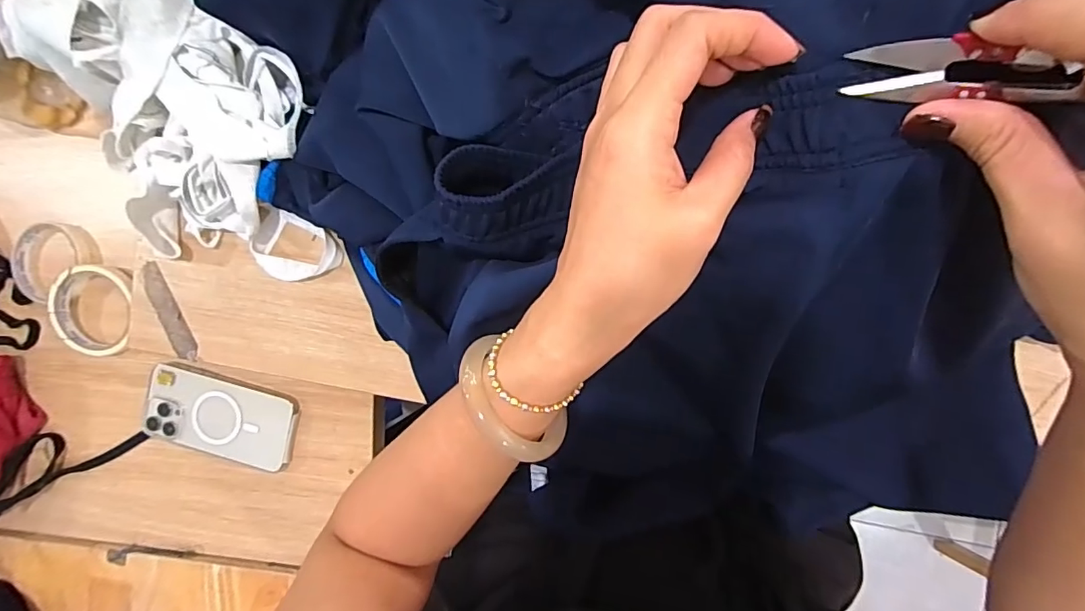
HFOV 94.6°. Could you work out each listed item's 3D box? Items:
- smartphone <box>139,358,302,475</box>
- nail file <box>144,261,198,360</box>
[{"bbox_3d":[-0.331,0.115,0.515,0.160,0.013,0.079,16,95,7],"label":"smartphone"},{"bbox_3d":[-0.360,0.007,0.482,0.022,0.007,0.100,-26,92,-5],"label":"nail file"}]

